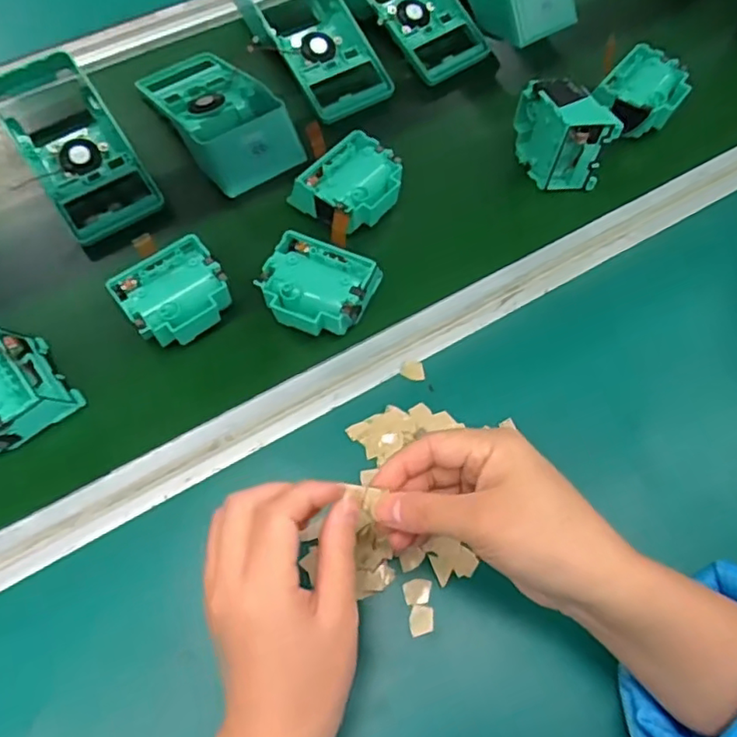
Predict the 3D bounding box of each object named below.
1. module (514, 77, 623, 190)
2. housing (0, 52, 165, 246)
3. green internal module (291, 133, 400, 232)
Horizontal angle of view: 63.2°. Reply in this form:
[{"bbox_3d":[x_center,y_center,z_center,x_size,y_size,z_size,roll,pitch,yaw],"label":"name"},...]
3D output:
[{"bbox_3d":[0.155,-0.185,0.492,0.036,0.090,0.074,-24,69,-12],"label":"module"},{"bbox_3d":[-0.253,-0.190,0.517,0.083,0.057,0.192,-31,70,-15],"label":"housing"},{"bbox_3d":[-0.014,-0.146,0.484,0.075,0.034,0.068,-40,73,-18],"label":"green internal module"}]

